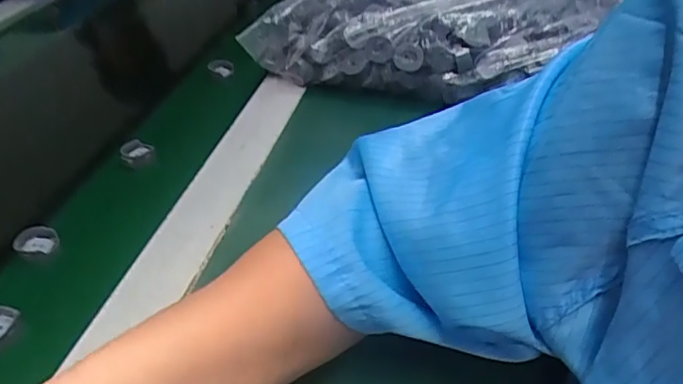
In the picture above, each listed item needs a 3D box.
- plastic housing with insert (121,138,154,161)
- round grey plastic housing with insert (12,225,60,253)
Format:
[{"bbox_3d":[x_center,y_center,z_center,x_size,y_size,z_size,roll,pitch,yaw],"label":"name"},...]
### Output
[{"bbox_3d":[-0.181,-0.038,0.486,0.027,0.014,0.020,-18,41,-19],"label":"plastic housing with insert"},{"bbox_3d":[-0.222,0.035,0.400,0.029,0.012,0.018,-12,40,-13],"label":"round grey plastic housing with insert"}]

